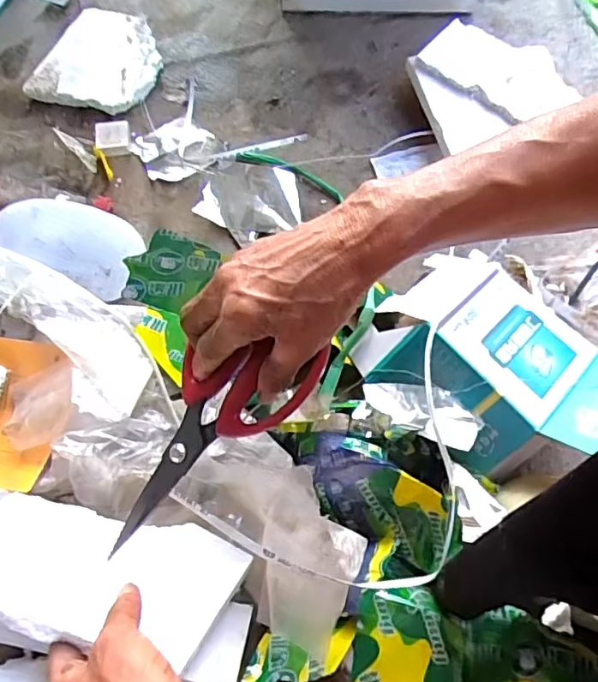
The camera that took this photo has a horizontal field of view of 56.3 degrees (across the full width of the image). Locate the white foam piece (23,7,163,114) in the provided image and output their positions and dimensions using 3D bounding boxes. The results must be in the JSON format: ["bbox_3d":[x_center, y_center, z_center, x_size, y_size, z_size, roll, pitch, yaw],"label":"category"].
[{"bbox_3d":[-0.226,-0.331,0.653,0.130,0.020,0.147,12,68,4],"label":"white foam piece"}]

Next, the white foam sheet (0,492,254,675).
[{"bbox_3d":[-0.138,0.152,0.378,0.197,0.100,0.019,22,112,-13],"label":"white foam sheet"}]

